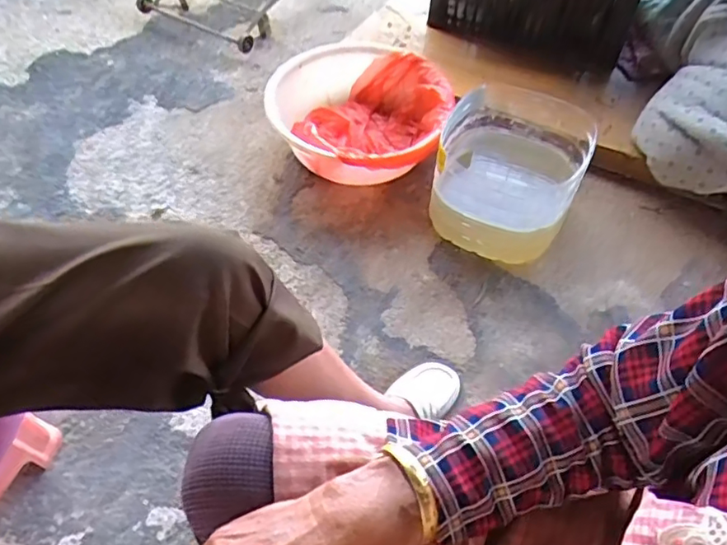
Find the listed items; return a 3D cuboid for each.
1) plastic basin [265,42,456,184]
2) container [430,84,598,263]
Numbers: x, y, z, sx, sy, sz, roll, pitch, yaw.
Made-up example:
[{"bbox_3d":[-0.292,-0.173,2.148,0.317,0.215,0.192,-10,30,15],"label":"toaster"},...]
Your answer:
[{"bbox_3d":[-0.012,-0.309,1.172,0.349,0.180,0.337,1,53,-1],"label":"plastic basin"},{"bbox_3d":[0.265,-0.190,1.048,0.247,0.182,0.281,16,55,10],"label":"container"}]

